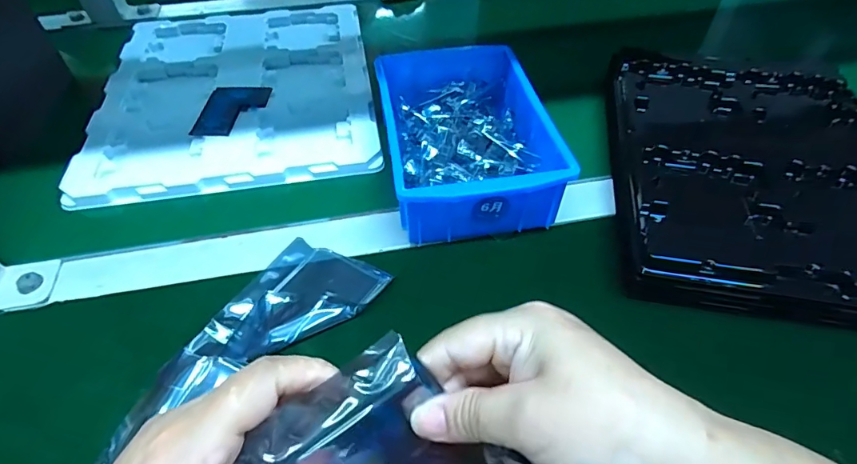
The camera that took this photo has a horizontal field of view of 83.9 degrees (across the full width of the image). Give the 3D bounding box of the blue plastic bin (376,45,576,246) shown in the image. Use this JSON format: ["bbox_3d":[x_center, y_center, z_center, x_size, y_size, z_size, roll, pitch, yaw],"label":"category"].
[{"bbox_3d":[0.029,-0.087,0.421,0.131,0.067,0.206,-8,50,-5],"label":"blue plastic bin"}]

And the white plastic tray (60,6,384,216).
[{"bbox_3d":[-0.203,-0.163,0.518,0.275,0.015,0.318,-9,50,-6],"label":"white plastic tray"}]

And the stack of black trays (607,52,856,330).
[{"bbox_3d":[0.272,-0.055,0.402,0.219,0.038,0.303,8,50,9],"label":"stack of black trays"}]

